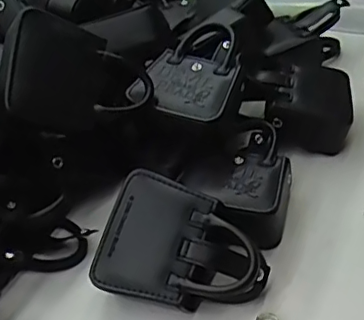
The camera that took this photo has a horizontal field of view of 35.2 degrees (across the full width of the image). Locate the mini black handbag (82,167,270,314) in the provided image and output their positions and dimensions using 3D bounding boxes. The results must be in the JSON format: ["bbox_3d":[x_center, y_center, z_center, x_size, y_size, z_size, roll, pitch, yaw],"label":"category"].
[{"bbox_3d":[0.001,0.054,0.346,0.099,0.041,0.077,12,73,19],"label":"mini black handbag"}]

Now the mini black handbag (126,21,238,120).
[{"bbox_3d":[0.009,-0.073,0.431,0.068,0.030,0.104,7,41,19],"label":"mini black handbag"}]

